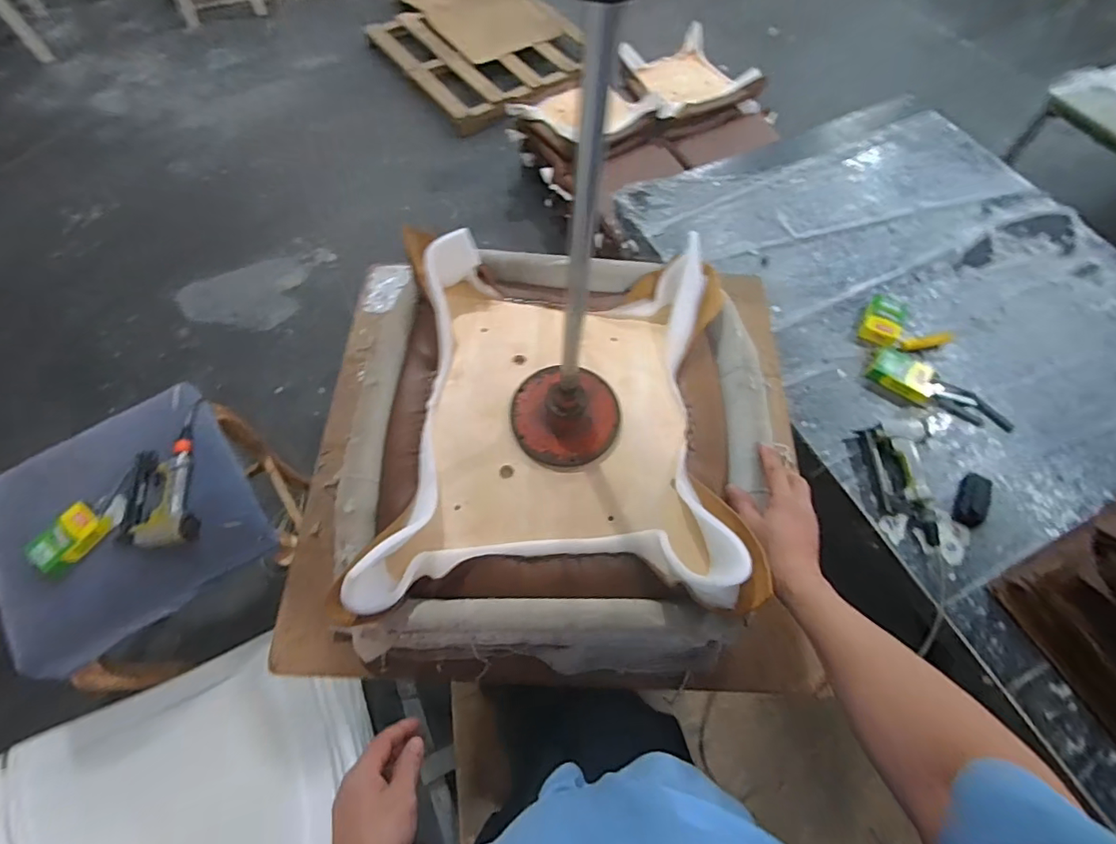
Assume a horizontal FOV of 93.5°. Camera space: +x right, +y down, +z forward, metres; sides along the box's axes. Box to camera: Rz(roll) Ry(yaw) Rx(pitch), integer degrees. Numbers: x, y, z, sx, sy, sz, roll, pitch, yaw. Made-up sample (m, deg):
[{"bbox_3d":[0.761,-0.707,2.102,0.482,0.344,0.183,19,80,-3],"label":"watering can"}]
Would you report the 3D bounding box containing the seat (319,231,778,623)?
[{"bbox_3d":[-0.001,-0.012,0.666,0.441,0.095,0.479,2,63,1],"label":"seat"}]

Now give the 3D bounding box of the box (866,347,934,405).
[{"bbox_3d":[0.750,-0.103,1.140,0.126,0.034,0.085,32,67,15],"label":"box"}]

